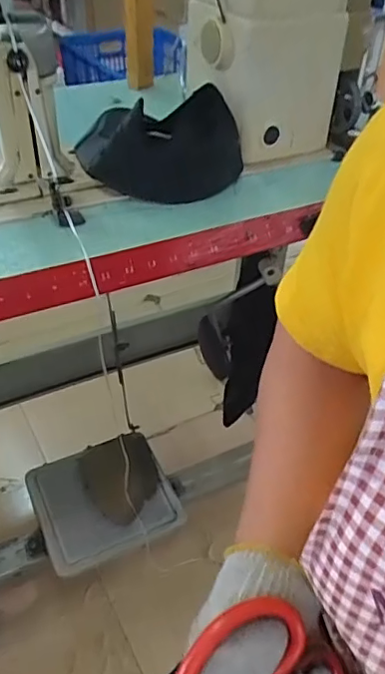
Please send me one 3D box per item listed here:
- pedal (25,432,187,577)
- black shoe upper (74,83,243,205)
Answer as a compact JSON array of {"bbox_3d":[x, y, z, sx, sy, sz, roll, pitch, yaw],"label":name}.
[{"bbox_3d":[-0.168,0.308,1.094,0.258,0.048,0.227,-13,53,-25],"label":"pedal"},{"bbox_3d":[-0.041,-0.240,0.678,0.186,0.092,0.189,-7,41,-11],"label":"black shoe upper"}]

